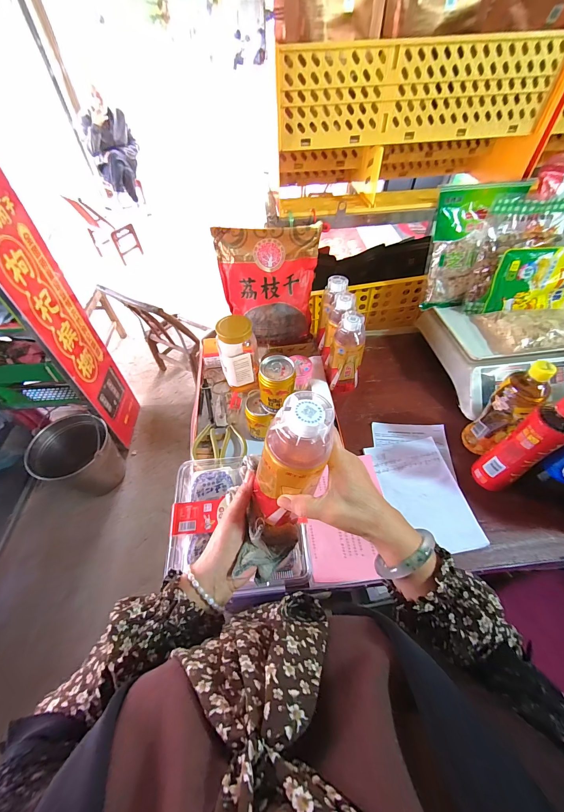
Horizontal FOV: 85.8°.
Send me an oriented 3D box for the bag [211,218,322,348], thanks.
[{"bbox_3d":[-0.032,-0.255,0.664,0.195,0.239,0.075,-4,35,-6],"label":"bag"}]

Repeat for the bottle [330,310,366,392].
[{"bbox_3d":[0.130,-0.102,0.615,0.063,0.165,0.058,9,52,7],"label":"bottle"}]

